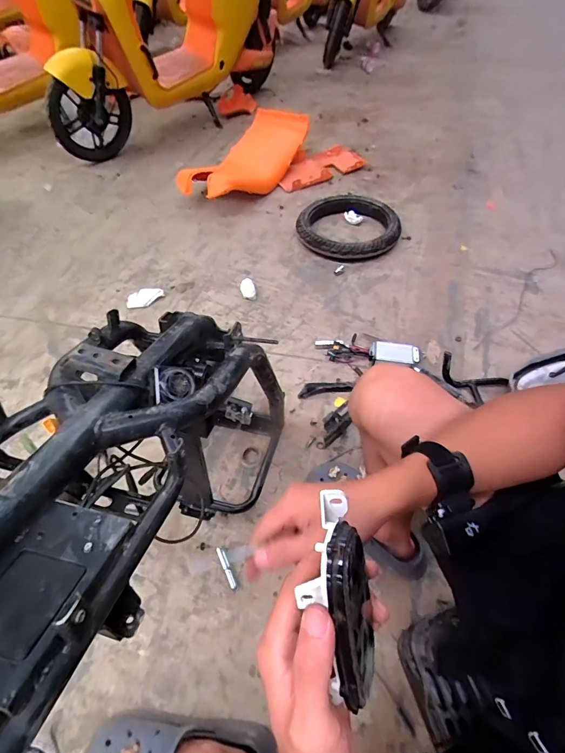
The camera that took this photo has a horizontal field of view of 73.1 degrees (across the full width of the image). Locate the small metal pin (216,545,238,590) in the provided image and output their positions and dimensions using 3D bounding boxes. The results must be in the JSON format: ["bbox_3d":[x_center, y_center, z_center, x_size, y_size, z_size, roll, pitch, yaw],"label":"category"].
[{"bbox_3d":[-0.107,0.368,0.733,0.015,0.019,0.083,-20,54,-13],"label":"small metal pin"}]

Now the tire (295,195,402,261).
[{"bbox_3d":[0.246,-0.564,1.417,0.375,0.064,0.387,6,52,6],"label":"tire"}]

